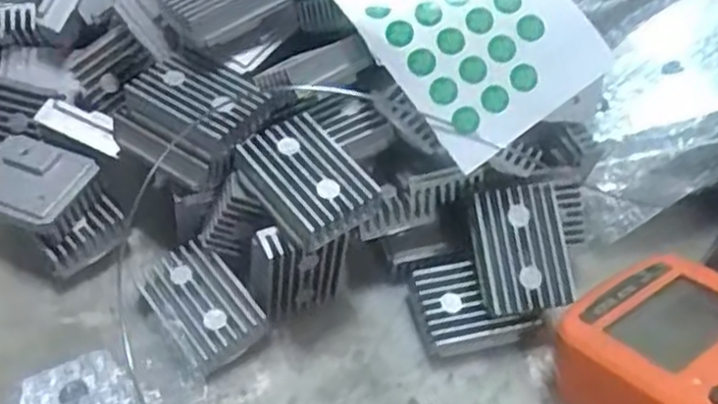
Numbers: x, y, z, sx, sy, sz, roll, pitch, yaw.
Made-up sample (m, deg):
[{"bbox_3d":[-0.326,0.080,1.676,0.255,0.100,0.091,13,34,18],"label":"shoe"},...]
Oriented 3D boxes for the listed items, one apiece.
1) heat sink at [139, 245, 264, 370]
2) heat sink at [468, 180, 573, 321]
[{"bbox_3d":[-0.059,0.038,0.280,0.032,0.017,0.048,-30,59,-27],"label":"heat sink"},{"bbox_3d":[0.060,0.018,0.280,0.033,0.008,0.045,-9,83,-1],"label":"heat sink"}]

